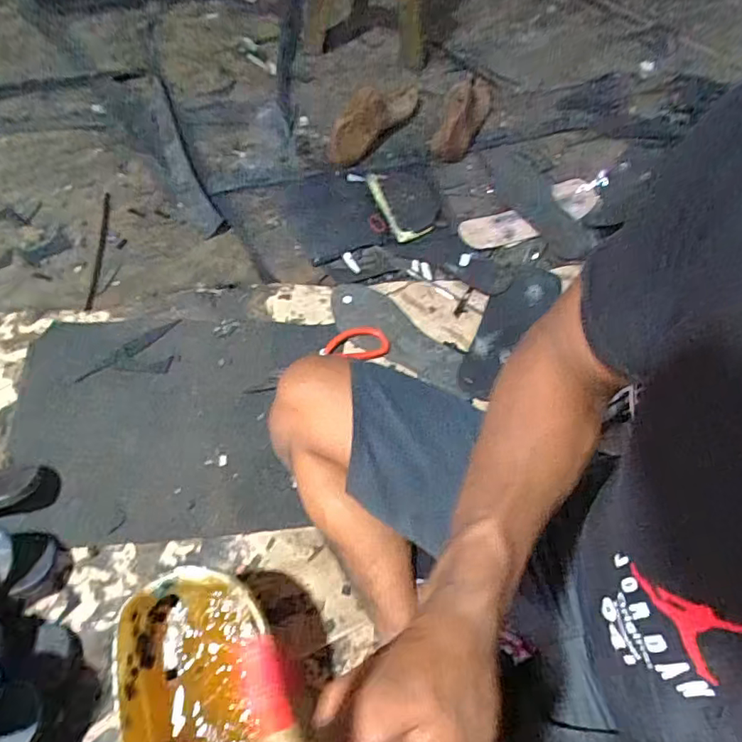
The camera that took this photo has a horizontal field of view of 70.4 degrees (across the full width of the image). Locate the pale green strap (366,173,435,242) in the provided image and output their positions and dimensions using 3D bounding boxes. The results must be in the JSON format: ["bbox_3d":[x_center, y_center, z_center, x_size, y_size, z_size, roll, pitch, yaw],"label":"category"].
[{"bbox_3d":[0.043,-0.282,0.884,0.065,0.018,0.154,-21,64,-15],"label":"pale green strap"}]

